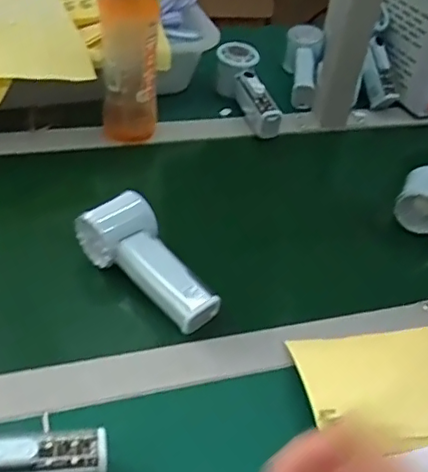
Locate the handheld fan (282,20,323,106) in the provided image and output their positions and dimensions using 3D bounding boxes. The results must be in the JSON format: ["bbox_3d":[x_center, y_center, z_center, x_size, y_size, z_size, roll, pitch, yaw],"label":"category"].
[{"bbox_3d":[0.128,-0.246,0.838,0.042,0.054,0.151,5,57,-3],"label":"handheld fan"}]

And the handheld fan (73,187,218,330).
[{"bbox_3d":[-0.056,0.024,0.534,0.146,0.044,0.058,44,52,17],"label":"handheld fan"}]

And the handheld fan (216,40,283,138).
[{"bbox_3d":[0.048,-0.191,0.780,0.051,0.055,0.156,-12,60,-21],"label":"handheld fan"}]

